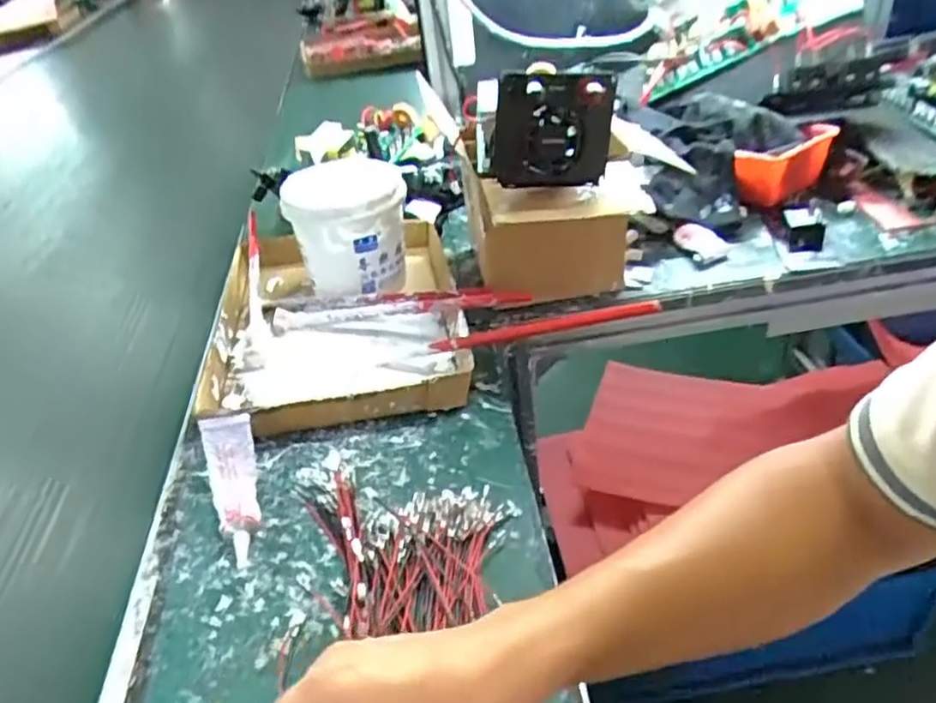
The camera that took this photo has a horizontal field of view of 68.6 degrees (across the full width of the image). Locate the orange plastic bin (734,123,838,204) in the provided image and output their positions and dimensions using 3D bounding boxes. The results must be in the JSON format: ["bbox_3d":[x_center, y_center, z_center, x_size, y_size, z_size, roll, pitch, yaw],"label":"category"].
[{"bbox_3d":[0.358,-0.211,0.780,0.121,0.061,0.052,-26,41,-22],"label":"orange plastic bin"}]

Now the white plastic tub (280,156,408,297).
[{"bbox_3d":[-0.121,-0.131,0.730,0.128,0.126,0.103,-15,39,-11],"label":"white plastic tub"}]

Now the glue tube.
[{"bbox_3d":[-0.174,0.101,0.514,0.043,0.043,0.122,-18,40,-15],"label":"glue tube"}]

